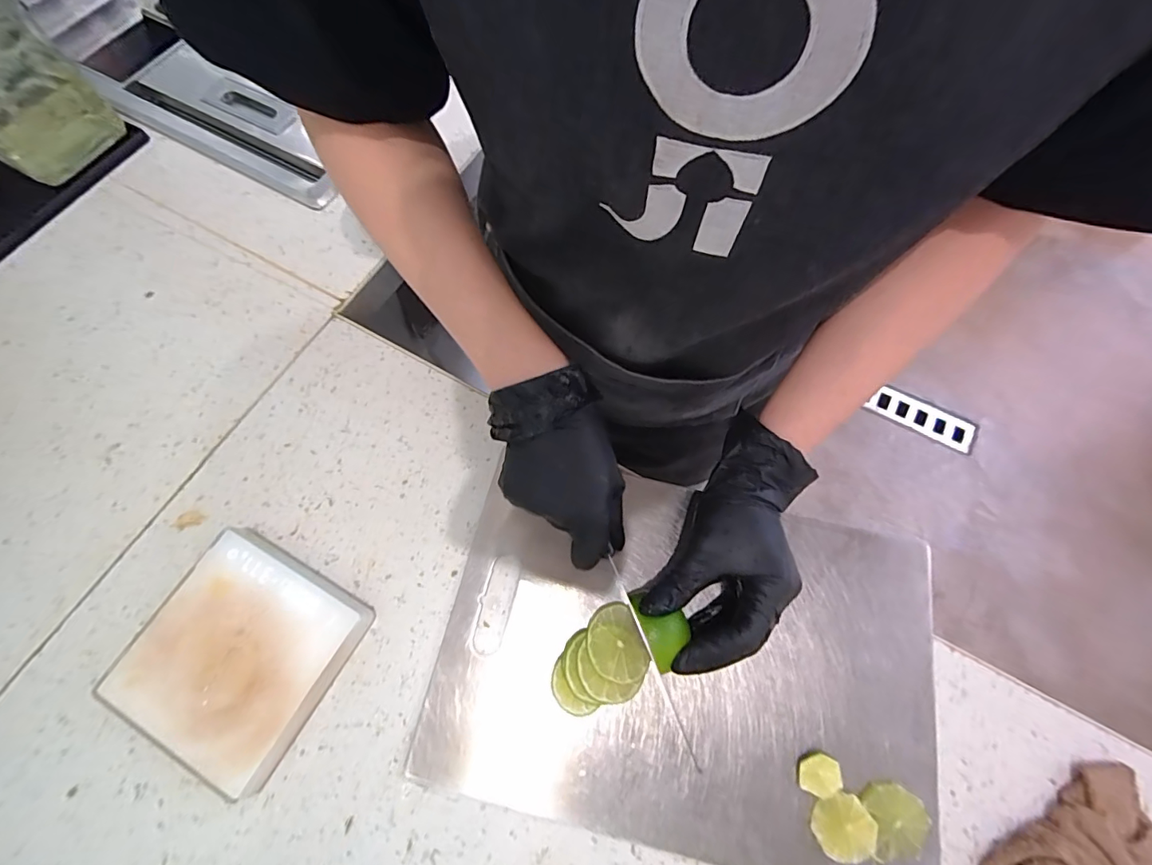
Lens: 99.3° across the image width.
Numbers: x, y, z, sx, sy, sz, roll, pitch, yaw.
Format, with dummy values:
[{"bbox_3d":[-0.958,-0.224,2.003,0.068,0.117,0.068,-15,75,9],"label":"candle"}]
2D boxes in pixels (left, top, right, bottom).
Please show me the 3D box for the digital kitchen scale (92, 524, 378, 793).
[{"bbox_3d":[-0.225,0.145,0.329,0.125,0.027,0.121,27,71,10],"label":"digital kitchen scale"}]

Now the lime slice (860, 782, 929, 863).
[{"bbox_3d":[0.197,0.239,0.301,0.037,0.008,0.038,0,69,0],"label":"lime slice"}]

